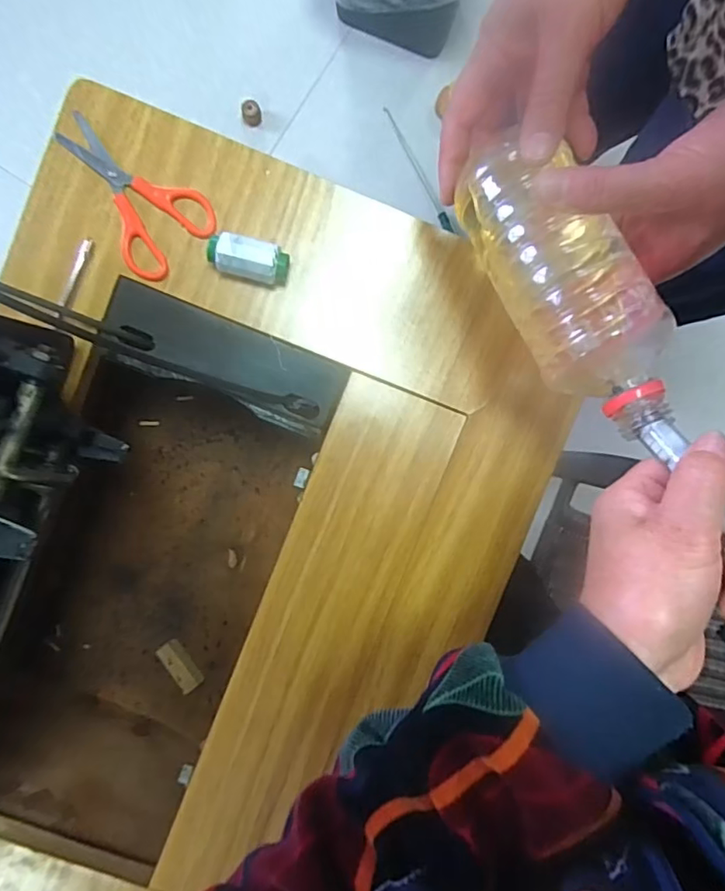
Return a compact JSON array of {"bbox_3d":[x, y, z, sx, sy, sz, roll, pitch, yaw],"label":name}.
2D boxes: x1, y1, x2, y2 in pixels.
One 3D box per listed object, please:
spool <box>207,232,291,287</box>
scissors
[{"bbox_3d":[-0.077,-0.129,0.385,0.053,0.028,0.027,14,96,-3],"label":"spool"},{"bbox_3d":[-0.162,-0.177,0.387,0.069,0.005,0.113,-41,96,3],"label":"scissors"}]

